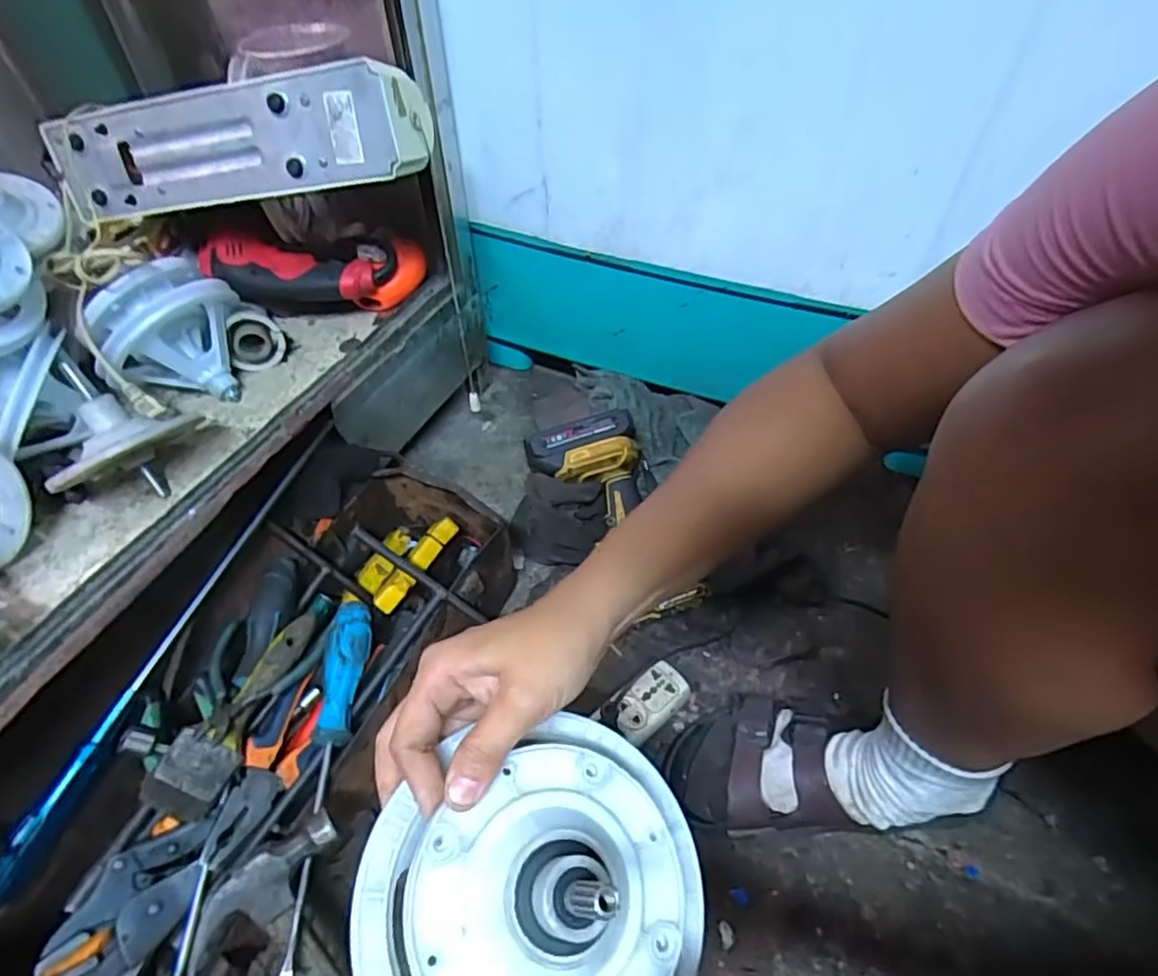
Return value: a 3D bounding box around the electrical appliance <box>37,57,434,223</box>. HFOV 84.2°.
[{"bbox_3d":[-0.304,-0.301,0.563,0.344,0.084,0.051,-1,30,14],"label":"electrical appliance"}]

